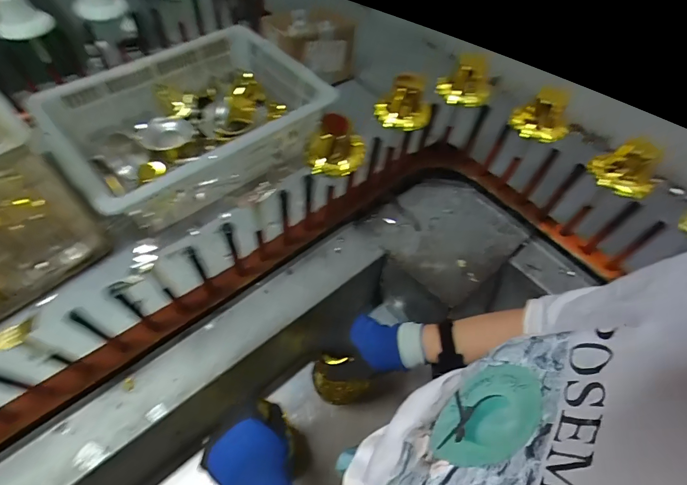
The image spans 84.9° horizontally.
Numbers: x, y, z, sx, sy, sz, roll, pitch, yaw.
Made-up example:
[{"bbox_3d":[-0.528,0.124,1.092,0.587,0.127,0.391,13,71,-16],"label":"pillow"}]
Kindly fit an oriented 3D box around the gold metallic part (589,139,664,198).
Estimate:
[{"bbox_3d":[0.458,-0.122,0.597,0.067,0.074,0.089,-29,62,-23],"label":"gold metallic part"}]

